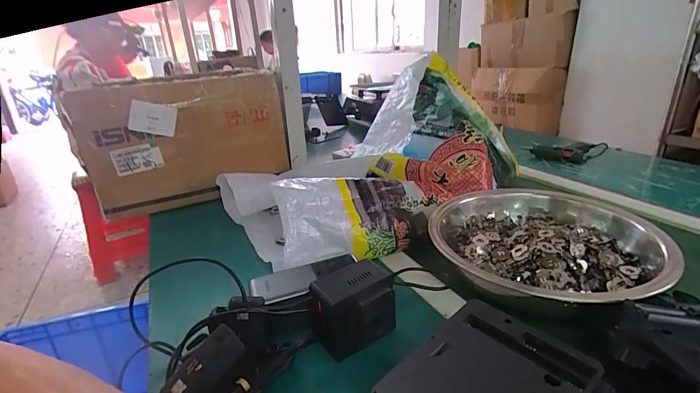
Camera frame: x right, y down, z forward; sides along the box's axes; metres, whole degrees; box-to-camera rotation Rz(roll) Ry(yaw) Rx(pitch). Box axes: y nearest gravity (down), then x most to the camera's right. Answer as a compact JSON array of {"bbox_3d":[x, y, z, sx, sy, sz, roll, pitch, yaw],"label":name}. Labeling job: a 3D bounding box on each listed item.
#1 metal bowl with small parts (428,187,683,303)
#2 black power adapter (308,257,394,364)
[{"bbox_3d":[0.245,0.065,0.464,0.213,0.070,0.254,-6,22,-7],"label":"metal bowl with small parts"},{"bbox_3d":[0.003,0.116,0.373,0.080,0.070,0.058,-16,25,-29],"label":"black power adapter"}]

